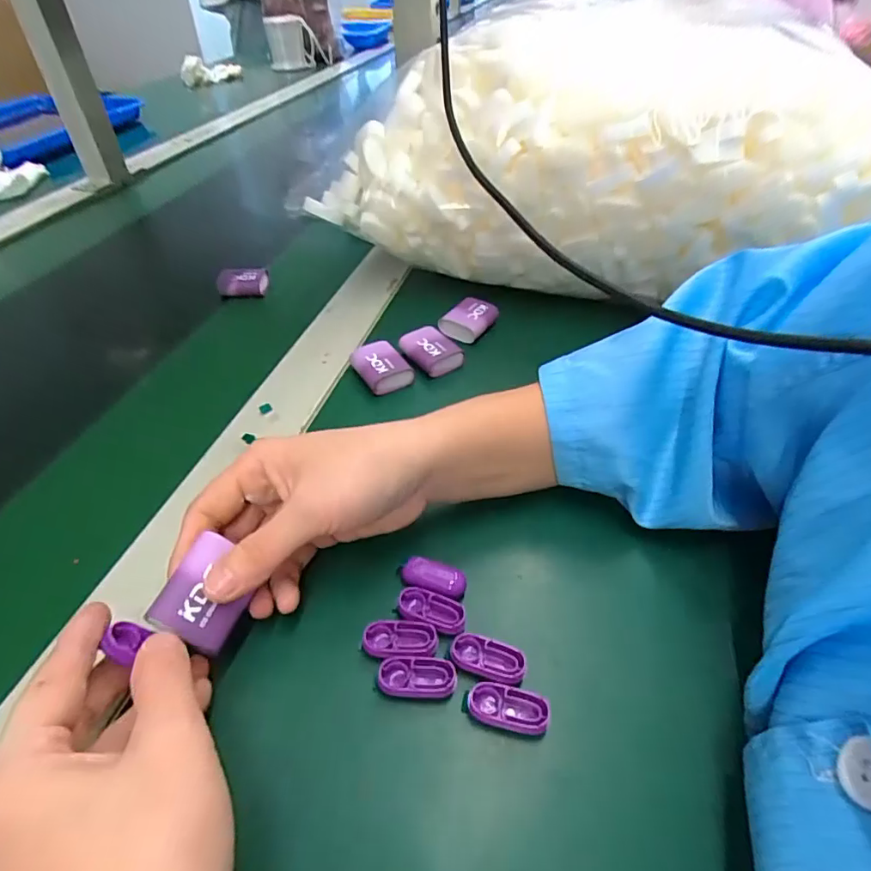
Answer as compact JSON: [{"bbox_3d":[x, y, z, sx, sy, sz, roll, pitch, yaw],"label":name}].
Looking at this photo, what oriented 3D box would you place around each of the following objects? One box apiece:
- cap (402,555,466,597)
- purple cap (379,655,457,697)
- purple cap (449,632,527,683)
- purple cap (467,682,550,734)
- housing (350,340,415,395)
[{"bbox_3d":[-0.001,0.071,0.266,0.032,0.004,0.016,14,46,14],"label":"cap"},{"bbox_3d":[-0.008,0.106,0.231,0.033,0.004,0.017,4,44,4],"label":"purple cap"},{"bbox_3d":[0.024,0.101,0.238,0.034,0.006,0.015,13,46,14],"label":"purple cap"},{"bbox_3d":[0.031,0.115,0.223,0.033,0.004,0.016,11,45,11],"label":"purple cap"},{"bbox_3d":[-0.040,-0.051,0.388,0.031,0.017,0.042,-26,50,-24],"label":"housing"}]

